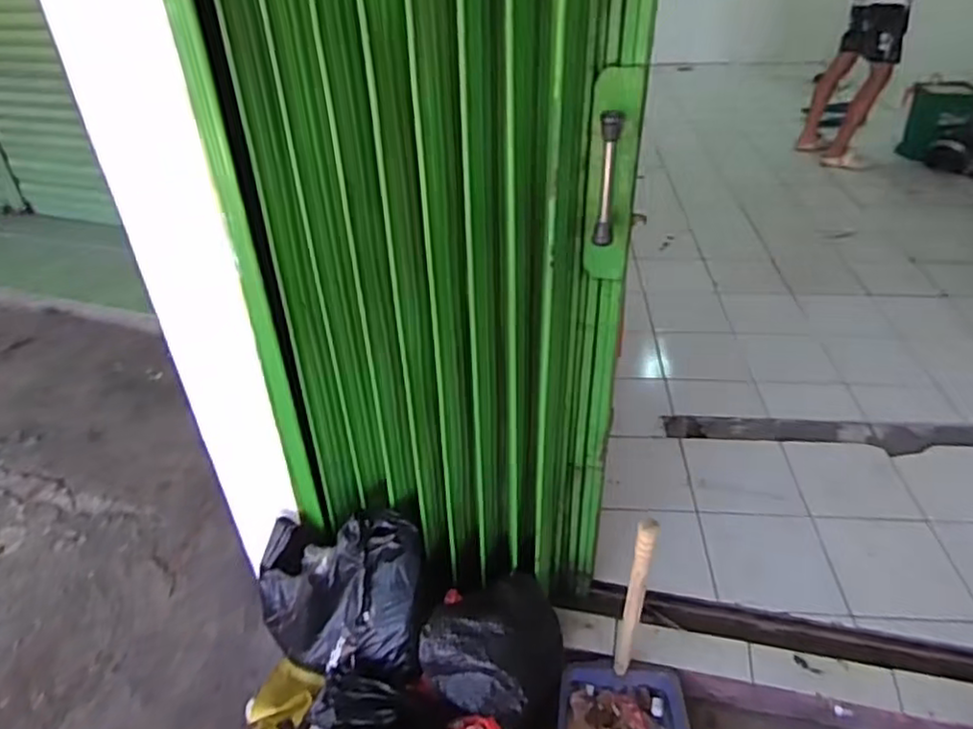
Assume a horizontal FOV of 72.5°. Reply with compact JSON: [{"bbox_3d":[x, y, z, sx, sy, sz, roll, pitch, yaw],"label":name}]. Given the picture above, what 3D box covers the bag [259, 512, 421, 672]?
[{"bbox_3d":[-0.316,0.498,1.435,0.369,0.271,0.246,-1,37,1],"label":"bag"}]

